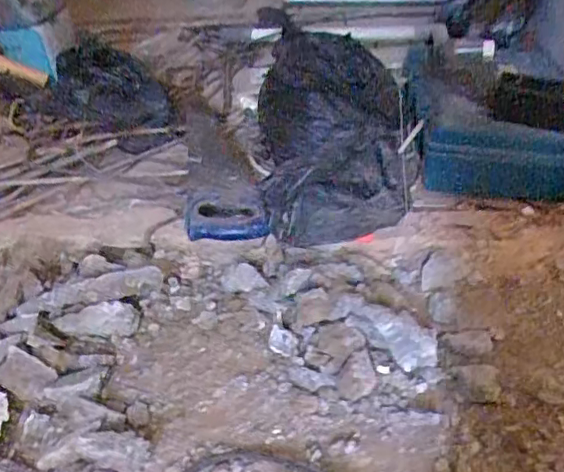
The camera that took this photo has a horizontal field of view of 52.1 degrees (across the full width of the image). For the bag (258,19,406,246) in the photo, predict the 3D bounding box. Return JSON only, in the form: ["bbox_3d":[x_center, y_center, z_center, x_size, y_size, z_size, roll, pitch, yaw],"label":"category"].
[{"bbox_3d":[0.090,-0.176,0.931,0.237,0.217,0.322,-1,37,2],"label":"bag"}]

